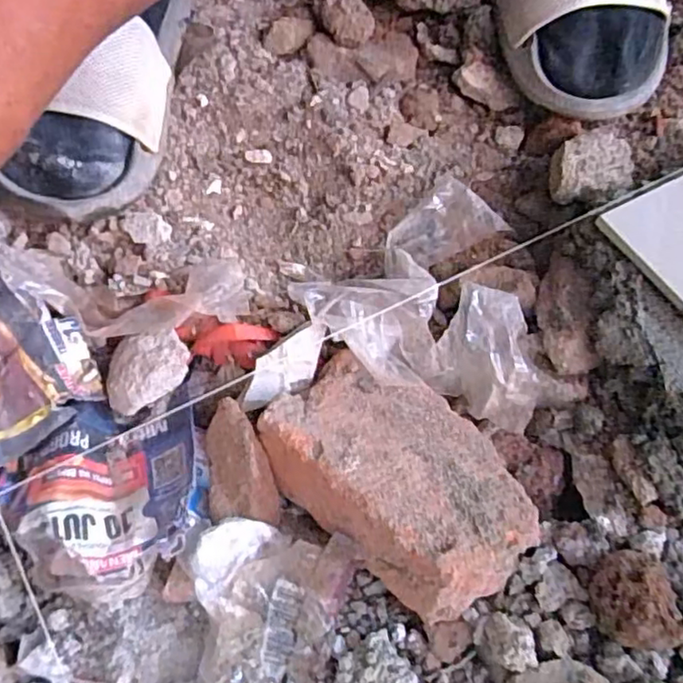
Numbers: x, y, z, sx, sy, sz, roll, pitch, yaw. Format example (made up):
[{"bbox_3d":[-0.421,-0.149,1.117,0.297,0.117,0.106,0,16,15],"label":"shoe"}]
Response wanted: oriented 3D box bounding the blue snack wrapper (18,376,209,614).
[{"bbox_3d":[-0.106,0.064,0.289,0.084,0.021,0.095,-1,61,-4],"label":"blue snack wrapper"}]

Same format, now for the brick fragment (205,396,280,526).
[{"bbox_3d":[-0.049,0.056,0.298,0.031,0.016,0.055,-9,62,-9],"label":"brick fragment"}]

